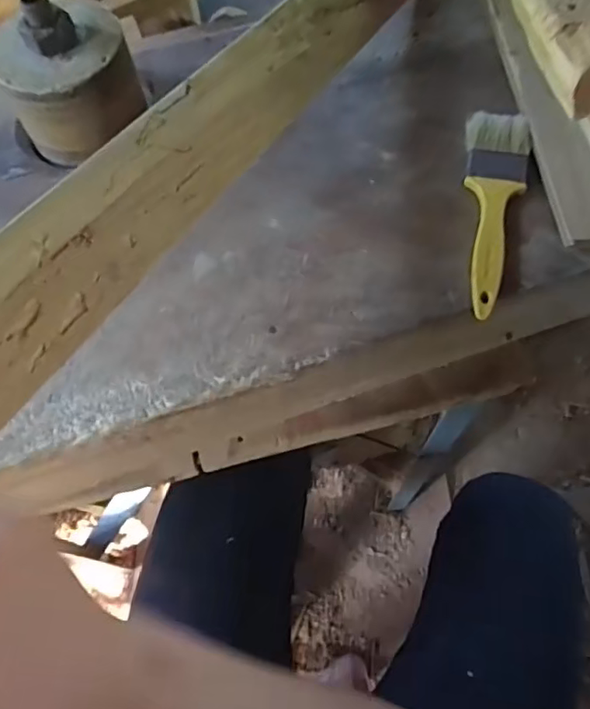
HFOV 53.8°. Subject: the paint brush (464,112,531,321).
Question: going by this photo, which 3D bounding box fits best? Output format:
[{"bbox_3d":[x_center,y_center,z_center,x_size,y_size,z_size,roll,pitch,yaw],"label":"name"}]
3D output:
[{"bbox_3d":[0.150,-0.109,0.432,0.044,0.012,0.178,7,66,3],"label":"paint brush"}]

